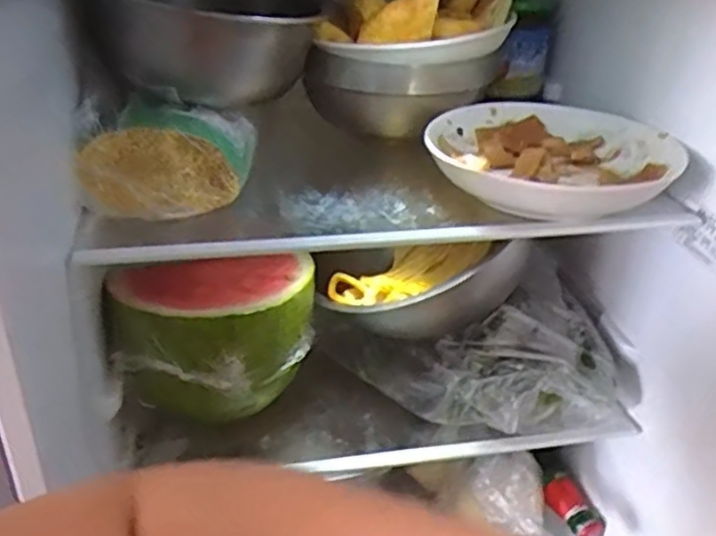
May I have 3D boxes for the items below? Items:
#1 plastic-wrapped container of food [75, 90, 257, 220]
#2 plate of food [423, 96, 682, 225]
[{"bbox_3d":[-0.129,-0.079,0.494,0.120,0.059,0.081,-6,33,-13],"label":"plastic-wrapped container of food"},{"bbox_3d":[0.140,-0.092,0.551,0.184,0.034,0.172,2,32,-1],"label":"plate of food"}]

